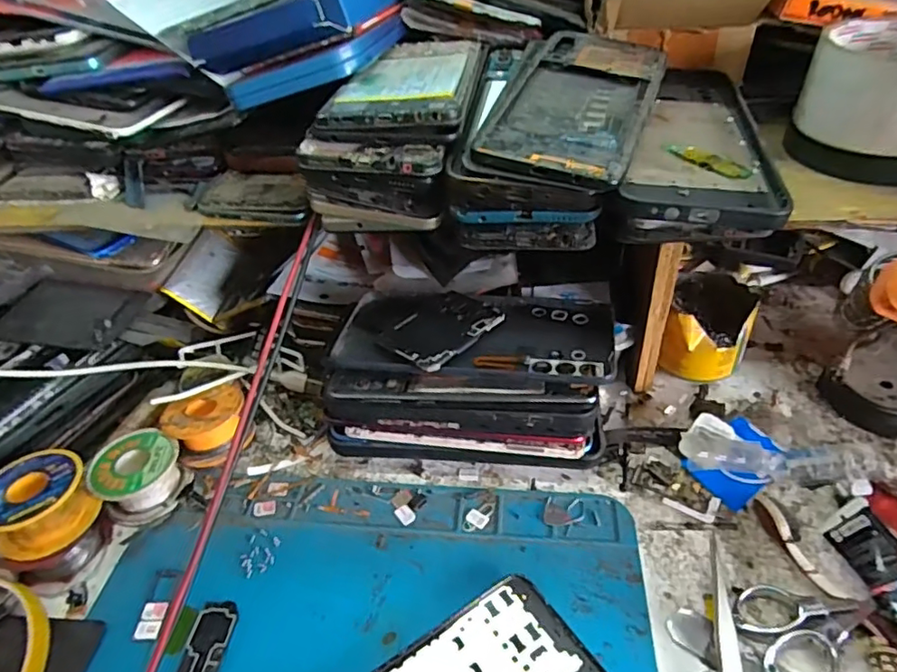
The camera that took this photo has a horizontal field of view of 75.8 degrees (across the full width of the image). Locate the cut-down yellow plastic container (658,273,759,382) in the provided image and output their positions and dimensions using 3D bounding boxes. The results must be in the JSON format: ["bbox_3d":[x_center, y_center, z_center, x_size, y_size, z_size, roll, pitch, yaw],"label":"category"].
[{"bbox_3d":[0.185,-0.003,0.414,0.053,0.055,0.068,13,43,20],"label":"cut-down yellow plastic container"}]

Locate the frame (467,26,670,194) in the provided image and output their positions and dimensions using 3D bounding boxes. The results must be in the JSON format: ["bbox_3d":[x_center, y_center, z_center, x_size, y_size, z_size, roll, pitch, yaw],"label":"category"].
[{"bbox_3d":[0.072,-0.131,0.315,0.074,0.007,0.165,16,50,15],"label":"frame"}]

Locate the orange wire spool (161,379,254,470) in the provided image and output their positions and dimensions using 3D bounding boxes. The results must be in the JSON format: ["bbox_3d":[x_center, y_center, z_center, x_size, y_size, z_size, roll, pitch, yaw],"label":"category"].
[{"bbox_3d":[-0.161,0.061,0.392,0.051,0.032,0.043,-21,43,-18],"label":"orange wire spool"}]

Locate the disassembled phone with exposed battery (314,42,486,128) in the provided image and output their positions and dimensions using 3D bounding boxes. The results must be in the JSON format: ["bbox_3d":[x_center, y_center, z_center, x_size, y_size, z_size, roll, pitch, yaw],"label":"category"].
[{"bbox_3d":[-0.019,-0.145,0.328,0.071,0.016,0.142,2,40,9],"label":"disassembled phone with exposed battery"}]

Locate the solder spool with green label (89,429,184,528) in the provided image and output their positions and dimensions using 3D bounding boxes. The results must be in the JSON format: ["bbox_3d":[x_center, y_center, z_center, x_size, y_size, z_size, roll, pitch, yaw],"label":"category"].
[{"bbox_3d":[-0.198,0.090,0.369,0.052,0.033,0.050,-3,40,2],"label":"solder spool with green label"}]

